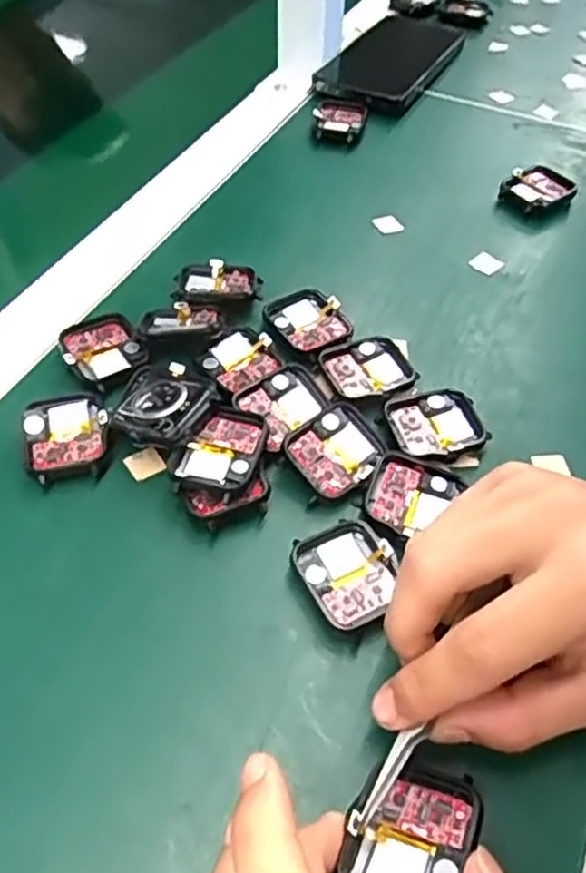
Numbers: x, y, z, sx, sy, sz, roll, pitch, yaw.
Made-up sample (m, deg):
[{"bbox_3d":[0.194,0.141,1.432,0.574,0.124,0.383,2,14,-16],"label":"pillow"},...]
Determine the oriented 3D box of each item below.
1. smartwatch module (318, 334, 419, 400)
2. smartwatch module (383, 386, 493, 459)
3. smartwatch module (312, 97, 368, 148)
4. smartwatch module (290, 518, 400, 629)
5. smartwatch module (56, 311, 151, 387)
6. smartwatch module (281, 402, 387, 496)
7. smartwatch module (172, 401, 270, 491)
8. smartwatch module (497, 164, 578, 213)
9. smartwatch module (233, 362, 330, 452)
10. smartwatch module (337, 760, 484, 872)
[{"bbox_3d":[0.039,-0.033,0.348,0.043,0.012,0.041,-22,56,-18],"label":"smartwatch module"},{"bbox_3d":[0.068,-0.005,0.327,0.043,0.012,0.042,-16,54,-14],"label":"smartwatch module"},{"bbox_3d":[0.035,-0.234,0.509,0.036,0.008,0.047,13,52,8],"label":"smartwatch module"},{"bbox_3d":[0.022,0.054,0.277,0.036,0.012,0.042,-26,57,-21],"label":"smartwatch module"},{"bbox_3d":[-0.095,-0.045,0.348,0.037,0.006,0.040,-27,57,-21],"label":"smartwatch module"},{"bbox_3d":[0.020,0.004,0.309,0.036,0.008,0.042,33,58,22],"label":"smartwatch module"},{"bbox_3d":[-0.030,0.008,0.302,0.032,0.013,0.045,19,54,13],"label":"smartwatch module"},{"bbox_3d":[0.162,-0.164,0.461,0.047,0.014,0.036,-31,59,-24],"label":"smartwatch module"},{"bbox_3d":[-0.005,-0.018,0.325,0.042,0.007,0.029,-37,61,-27],"label":"smartwatch module"},{"bbox_3d":[0.037,0.122,0.212,0.034,0.014,0.043,23,54,15],"label":"smartwatch module"}]

